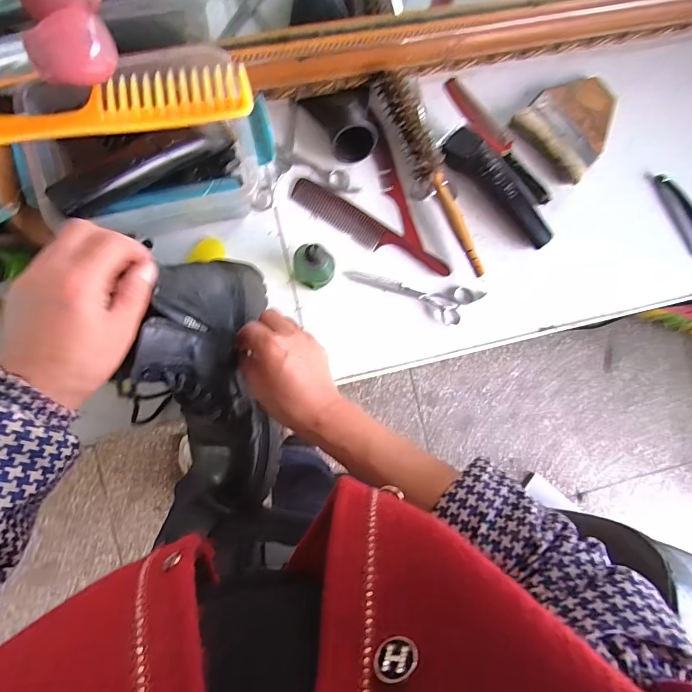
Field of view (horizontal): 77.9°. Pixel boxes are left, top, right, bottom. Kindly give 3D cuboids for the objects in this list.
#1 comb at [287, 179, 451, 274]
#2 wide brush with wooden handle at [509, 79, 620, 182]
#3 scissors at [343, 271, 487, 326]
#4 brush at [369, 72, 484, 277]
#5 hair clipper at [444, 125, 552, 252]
[{"bbox_3d":[0.029,-0.136,0.510,0.204,0.008,0.034,29,86,-5],"label":"comb"},{"bbox_3d":[0.284,-0.280,0.527,0.121,0.027,0.105,-44,93,-6],"label":"wide brush with wooden handle"},{"bbox_3d":[0.081,-0.055,0.512,0.164,0.012,0.046,7,88,-6],"label":"scissors"},{"bbox_3d":[0.101,-0.200,0.502,0.054,0.039,0.257,-21,91,-6],"label":"brush"},{"bbox_3d":[0.183,-0.188,0.507,0.168,0.039,0.050,40,85,-4],"label":"hair clipper"}]

